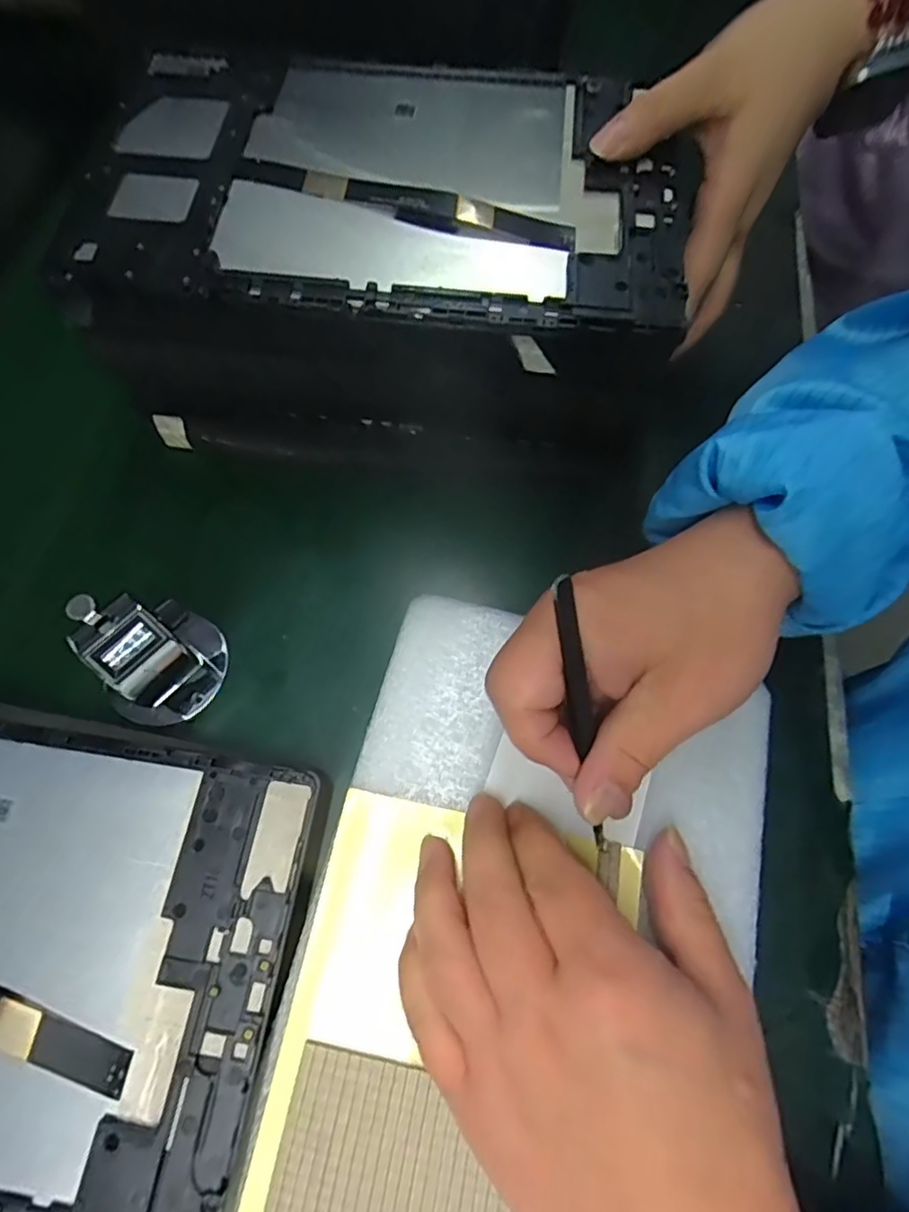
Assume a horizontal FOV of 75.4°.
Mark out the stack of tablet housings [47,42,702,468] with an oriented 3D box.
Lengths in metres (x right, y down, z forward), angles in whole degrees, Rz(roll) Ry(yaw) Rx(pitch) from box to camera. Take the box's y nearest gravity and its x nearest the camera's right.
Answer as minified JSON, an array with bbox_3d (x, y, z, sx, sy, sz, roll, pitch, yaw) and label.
[{"bbox_3d":[-0.031,-0.153,0.272,0.240,0.087,0.158,3,68,2],"label":"stack of tablet housings"}]

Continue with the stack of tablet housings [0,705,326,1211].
[{"bbox_3d":[-0.180,0.118,0.219,0.238,0.030,0.152,9,68,5],"label":"stack of tablet housings"}]

